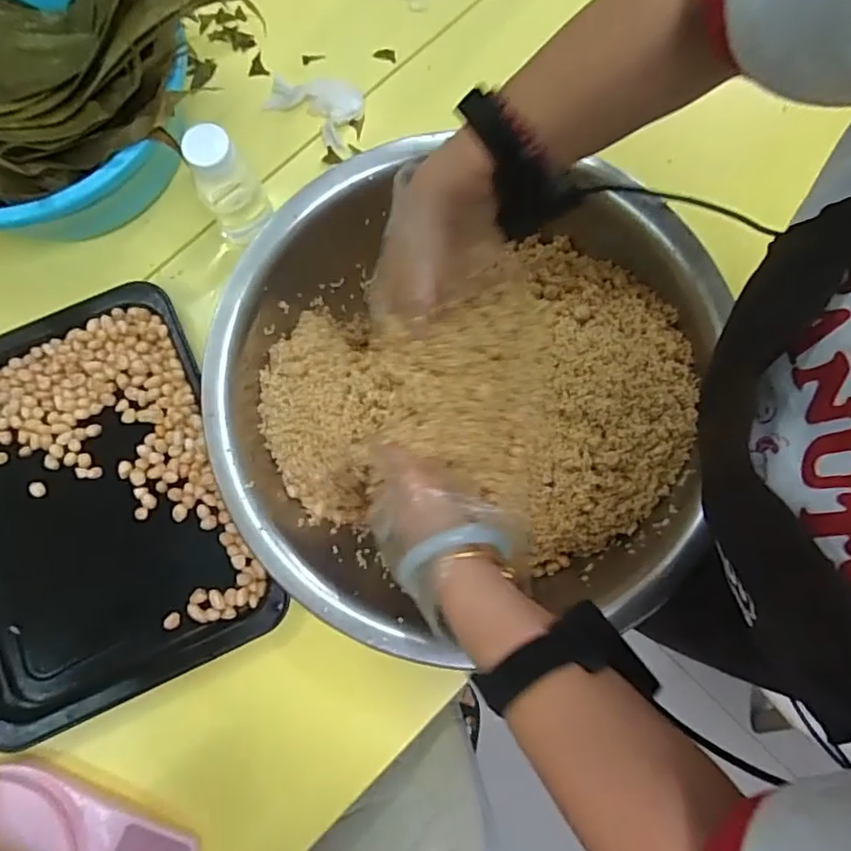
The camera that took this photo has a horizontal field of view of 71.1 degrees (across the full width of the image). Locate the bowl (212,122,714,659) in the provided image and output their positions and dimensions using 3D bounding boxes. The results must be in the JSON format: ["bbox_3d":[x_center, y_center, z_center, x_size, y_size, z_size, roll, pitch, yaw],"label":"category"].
[{"bbox_3d":[0.028,-0.018,0.484,0.373,0.120,0.373,0,78,0],"label":"bowl"}]

